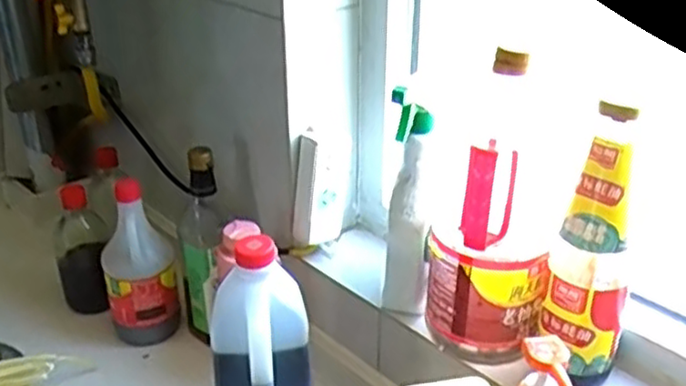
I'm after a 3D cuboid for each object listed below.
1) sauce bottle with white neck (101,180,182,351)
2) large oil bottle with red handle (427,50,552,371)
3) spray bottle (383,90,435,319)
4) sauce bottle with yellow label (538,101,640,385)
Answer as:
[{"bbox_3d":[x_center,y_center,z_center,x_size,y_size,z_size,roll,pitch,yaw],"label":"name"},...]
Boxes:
[{"bbox_3d":[-0.252,0.092,0.868,0.085,0.208,0.067,-10,28,-15],"label":"sauce bottle with white neck"},{"bbox_3d":[0.132,0.011,0.639,0.099,0.276,0.118,1,27,5],"label":"large oil bottle with red handle"},{"bbox_3d":[0.064,0.018,0.686,0.047,0.209,0.053,1,27,5],"label":"spray bottle"},{"bbox_3d":[0.211,0.053,0.596,0.066,0.222,0.072,8,28,19],"label":"sauce bottle with yellow label"}]

